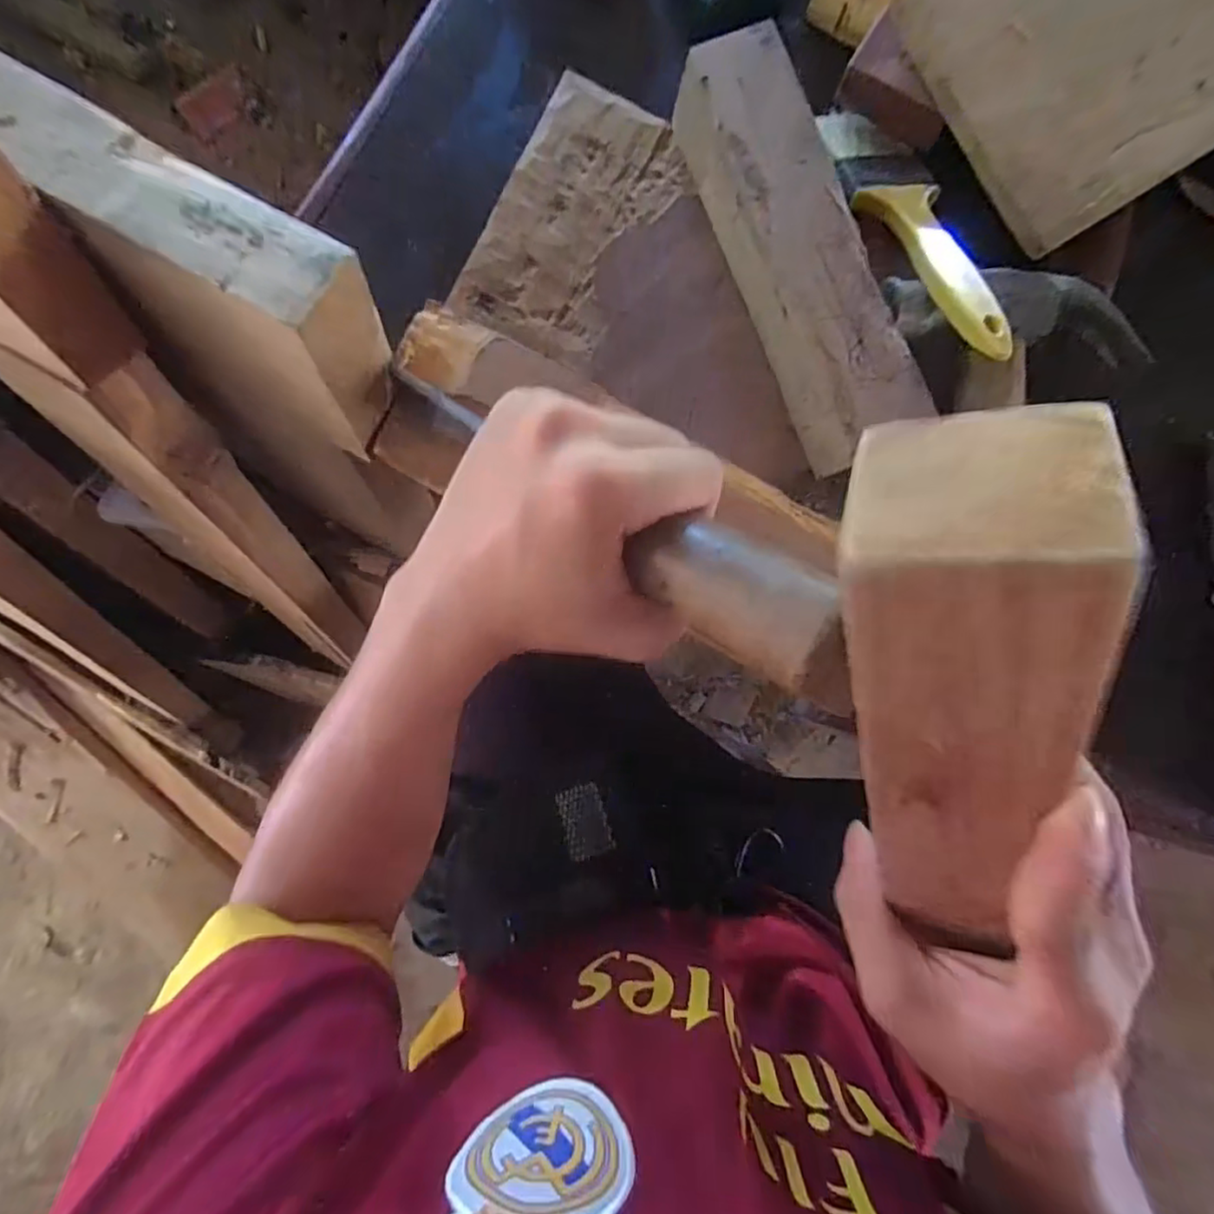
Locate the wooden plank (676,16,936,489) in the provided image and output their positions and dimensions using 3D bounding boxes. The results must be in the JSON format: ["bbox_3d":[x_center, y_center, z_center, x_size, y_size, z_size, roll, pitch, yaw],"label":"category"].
[{"bbox_3d":[0.082,-0.163,0.282,0.049,0.040,0.179,-20,87,-3],"label":"wooden plank"}]

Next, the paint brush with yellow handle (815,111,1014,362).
[{"bbox_3d":[0.148,-0.181,0.291,0.045,0.009,0.173,-11,65,-3],"label":"paint brush with yellow handle"}]

